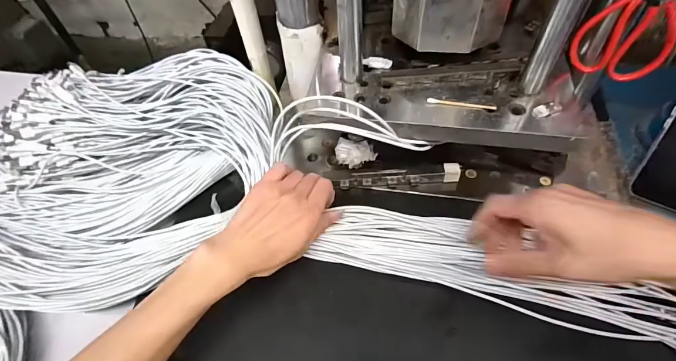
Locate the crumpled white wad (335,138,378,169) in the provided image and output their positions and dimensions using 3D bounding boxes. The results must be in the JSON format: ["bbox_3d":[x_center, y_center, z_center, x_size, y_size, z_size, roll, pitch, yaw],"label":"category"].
[{"bbox_3d":[0.018,-0.028,0.409,0.047,0.024,0.029,16,58,16],"label":"crumpled white wad"}]

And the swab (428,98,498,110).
[{"bbox_3d":[0.128,-0.080,0.385,0.068,0.005,0.008,9,57,11],"label":"swab"}]

